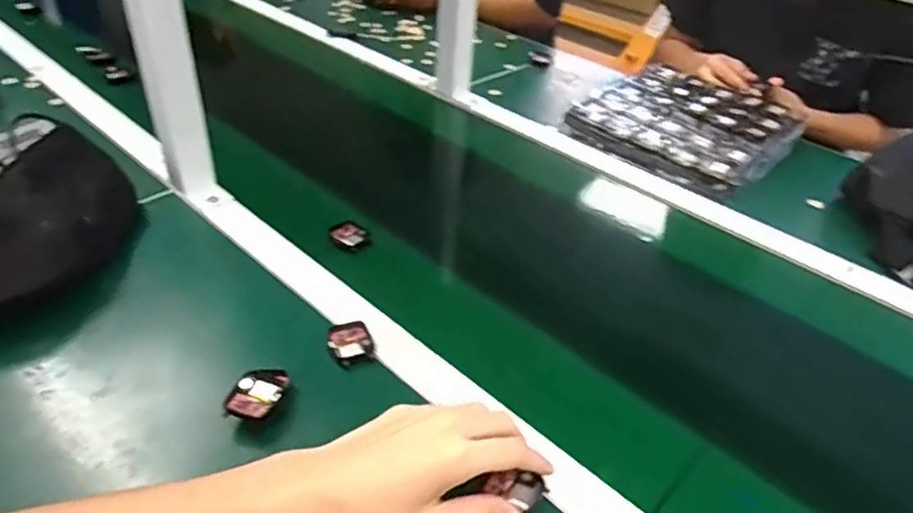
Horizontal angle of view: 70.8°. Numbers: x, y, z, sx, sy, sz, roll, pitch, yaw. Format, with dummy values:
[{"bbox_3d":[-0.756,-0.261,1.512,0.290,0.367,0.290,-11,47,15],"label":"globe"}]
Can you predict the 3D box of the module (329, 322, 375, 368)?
[{"bbox_3d":[-0.094,0.078,0.576,0.037,0.015,0.040,-17,42,-25],"label":"module"}]

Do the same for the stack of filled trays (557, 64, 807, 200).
[{"bbox_3d":[0.347,-0.203,0.955,0.305,0.039,0.272,-28,48,-35],"label":"stack of filled trays"}]

